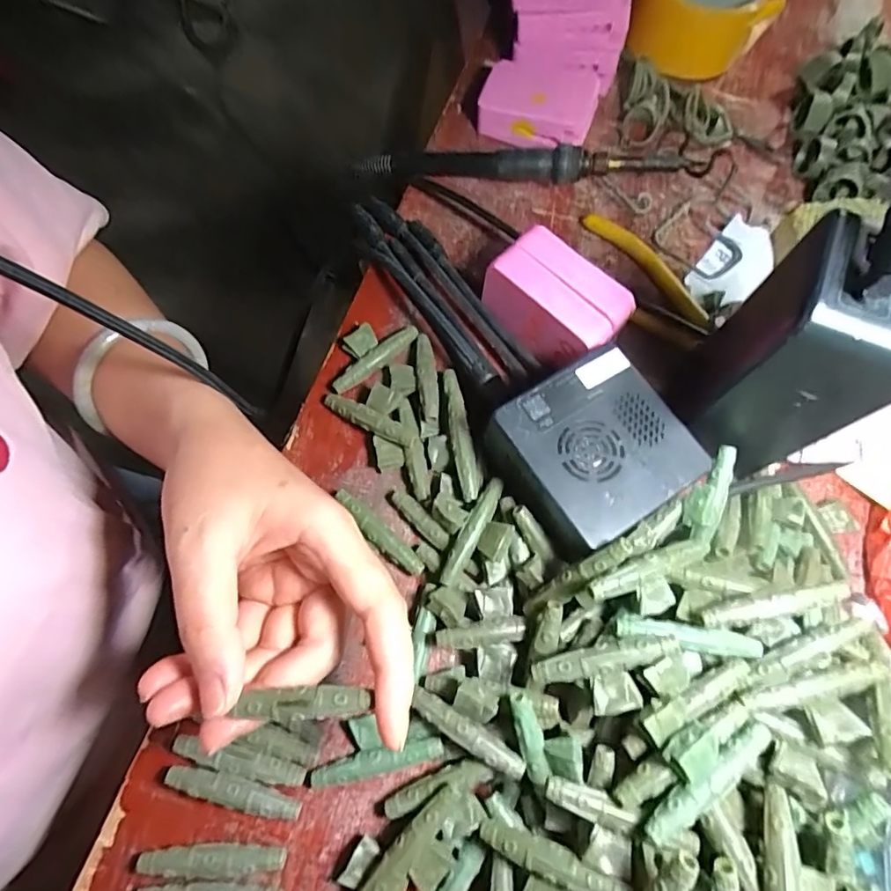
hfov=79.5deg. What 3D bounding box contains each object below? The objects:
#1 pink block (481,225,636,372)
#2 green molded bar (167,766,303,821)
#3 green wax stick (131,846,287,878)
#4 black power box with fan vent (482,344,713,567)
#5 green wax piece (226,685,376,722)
[{"bbox_3d":[0.059,-0.075,0.290,0.043,0.046,0.069,-39,76,-14],"label":"pink block"},{"bbox_3d":[-0.088,0.145,0.223,0.056,0.010,0.011,14,70,3],"label":"green molded bar"},{"bbox_3d":[-0.095,0.167,0.216,0.058,0.010,0.010,-1,70,-2],"label":"green wax stick"},{"bbox_3d":[0.066,0.004,0.251,0.080,0.032,0.074,-31,74,-12],"label":"black power box with fan vent"},{"bbox_3d":[-0.051,0.093,0.193,0.046,0.004,0.010,-3,70,-1],"label":"green wax piece"}]

